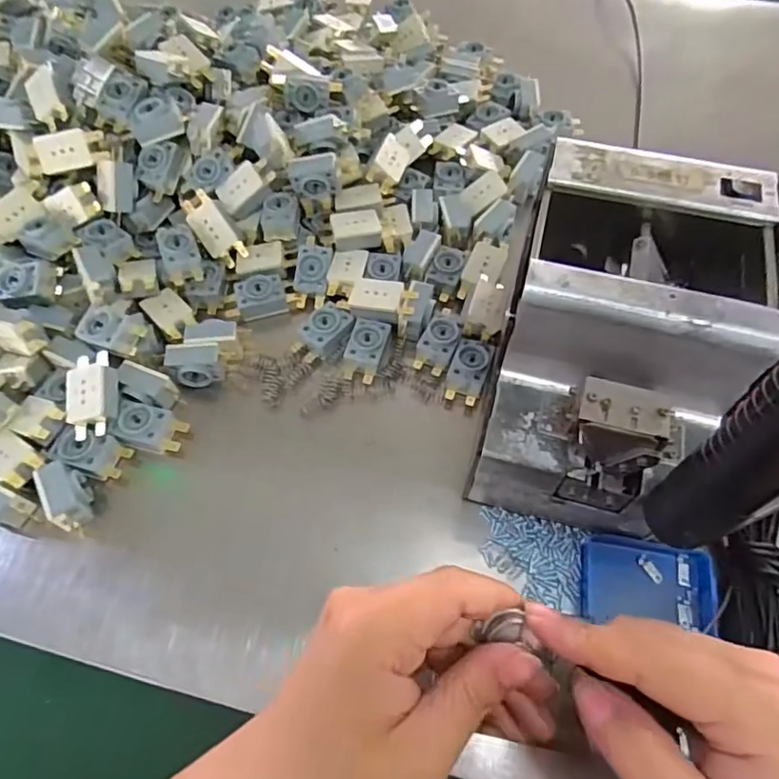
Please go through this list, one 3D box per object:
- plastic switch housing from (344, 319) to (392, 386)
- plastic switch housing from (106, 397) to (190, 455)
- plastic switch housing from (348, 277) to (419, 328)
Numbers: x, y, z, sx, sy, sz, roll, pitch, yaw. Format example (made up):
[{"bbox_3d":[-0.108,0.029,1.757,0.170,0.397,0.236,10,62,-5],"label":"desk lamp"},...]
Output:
[{"bbox_3d":[-0.016,-0.030,0.409,0.027,0.011,0.047,12,63,8],"label":"plastic switch housing"},{"bbox_3d":[-0.162,0.026,0.379,0.041,0.019,0.028,10,62,7],"label":"plastic switch housing"},{"bbox_3d":[-0.004,-0.067,0.416,0.046,0.015,0.031,14,63,9],"label":"plastic switch housing"}]

